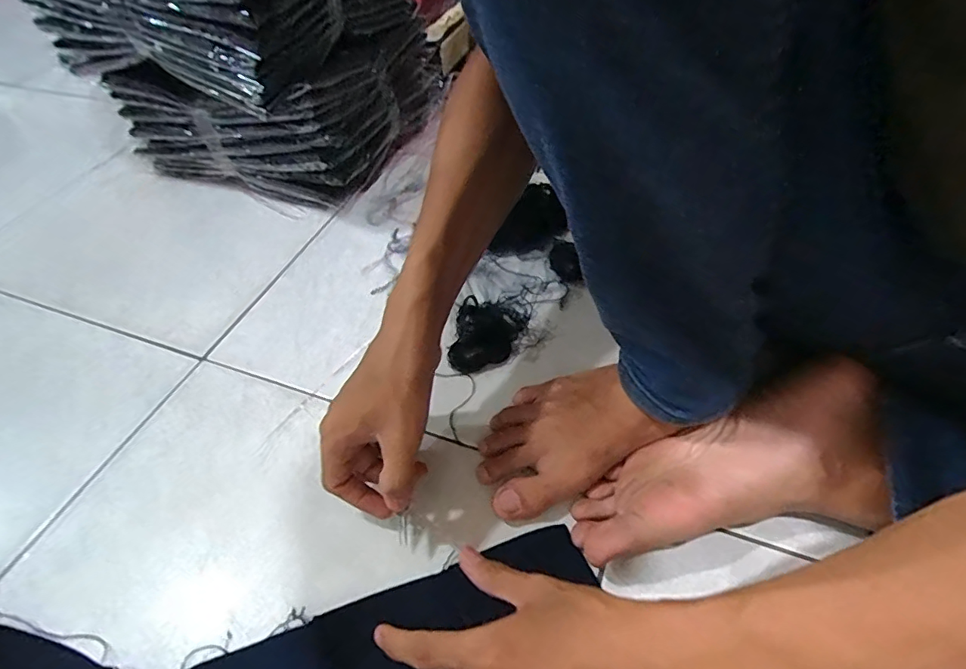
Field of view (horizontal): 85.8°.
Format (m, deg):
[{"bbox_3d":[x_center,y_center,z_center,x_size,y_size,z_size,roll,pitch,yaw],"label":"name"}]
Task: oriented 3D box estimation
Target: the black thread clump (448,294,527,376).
[{"bbox_3d":[0.004,-0.003,0.481,0.059,0.025,0.086,7,50,9],"label":"black thread clump"}]

